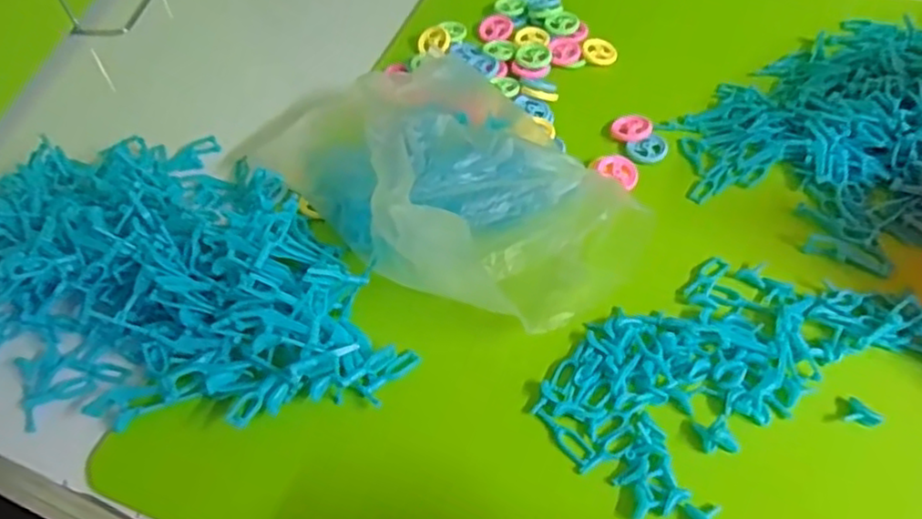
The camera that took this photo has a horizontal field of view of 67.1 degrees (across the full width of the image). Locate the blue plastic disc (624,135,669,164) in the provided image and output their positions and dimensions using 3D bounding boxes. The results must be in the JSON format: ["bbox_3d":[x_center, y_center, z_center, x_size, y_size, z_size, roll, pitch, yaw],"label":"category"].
[{"bbox_3d":[0.137,-0.081,0.511,0.032,0.004,0.026,-18,52,-10],"label":"blue plastic disc"}]

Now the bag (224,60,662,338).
[{"bbox_3d":[-0.009,-0.060,0.467,0.169,0.066,0.251,-35,57,-22],"label":"bag"}]

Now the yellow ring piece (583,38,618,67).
[{"bbox_3d":[0.116,-0.172,0.575,0.028,0.004,0.027,3,69,-7],"label":"yellow ring piece"}]

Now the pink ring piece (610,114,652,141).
[{"bbox_3d":[0.128,-0.099,0.523,0.030,0.006,0.024,-18,52,-10],"label":"pink ring piece"}]

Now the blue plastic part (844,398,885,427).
[{"bbox_3d":[0.221,0.085,0.380,0.018,0.004,0.015,23,57,21],"label":"blue plastic part"}]

